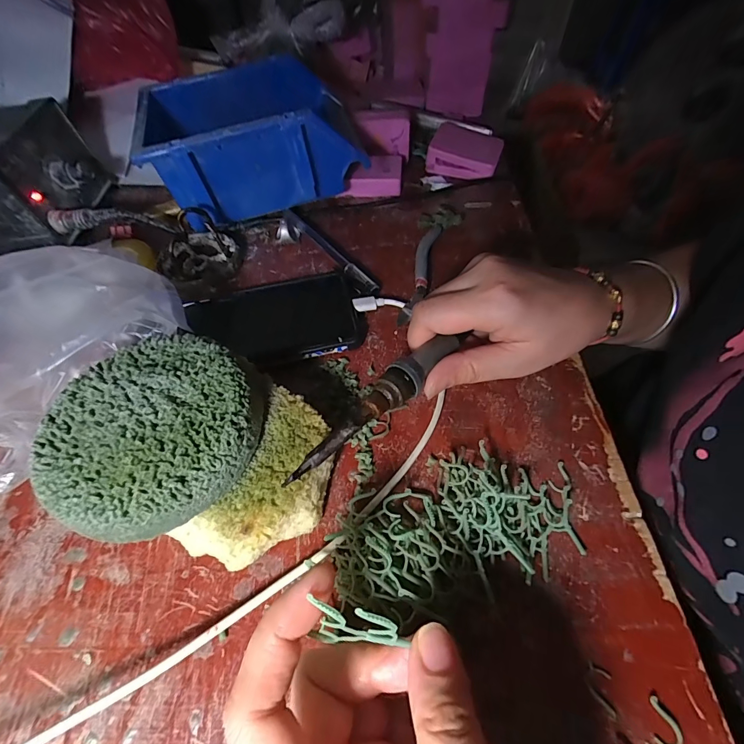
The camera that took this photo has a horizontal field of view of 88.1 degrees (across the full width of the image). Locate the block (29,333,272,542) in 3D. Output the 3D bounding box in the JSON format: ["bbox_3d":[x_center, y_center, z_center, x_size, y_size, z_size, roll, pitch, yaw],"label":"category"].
[{"bbox_3d":[-0.108,0.026,0.190,0.099,0.022,0.099,-1,56,2],"label":"block"}]

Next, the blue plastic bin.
[{"bbox_3d":[-0.102,-0.200,0.349,0.178,0.091,0.136,-18,57,-9],"label":"blue plastic bin"}]

